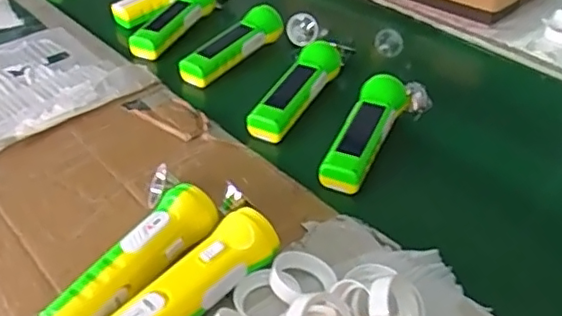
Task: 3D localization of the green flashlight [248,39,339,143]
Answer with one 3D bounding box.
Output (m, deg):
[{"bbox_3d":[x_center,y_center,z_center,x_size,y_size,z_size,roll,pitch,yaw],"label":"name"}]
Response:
[{"bbox_3d":[0.019,-0.079,0.694,0.049,0.050,0.158,23,44,24],"label":"green flashlight"}]

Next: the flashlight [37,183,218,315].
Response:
[{"bbox_3d":[-0.118,0.089,0.489,0.044,0.049,0.168,25,45,26],"label":"flashlight"}]

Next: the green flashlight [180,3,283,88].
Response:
[{"bbox_3d":[-0.065,-0.143,0.781,0.157,0.041,0.054,-39,53,-21],"label":"green flashlight"}]

